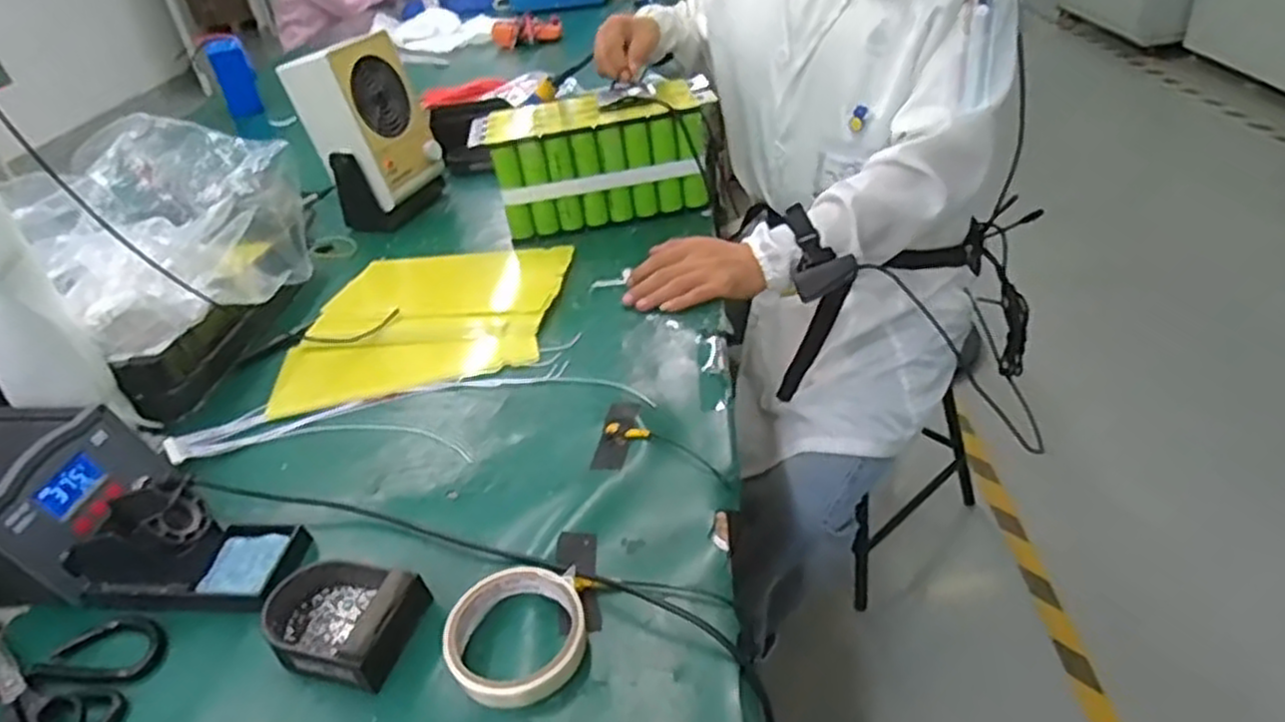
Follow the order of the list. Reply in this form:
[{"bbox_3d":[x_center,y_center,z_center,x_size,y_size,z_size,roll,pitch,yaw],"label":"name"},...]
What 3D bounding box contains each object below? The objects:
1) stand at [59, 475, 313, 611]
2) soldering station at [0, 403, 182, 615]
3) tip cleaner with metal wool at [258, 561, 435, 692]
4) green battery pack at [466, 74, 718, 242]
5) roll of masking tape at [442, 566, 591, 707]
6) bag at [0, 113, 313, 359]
[{"bbox_3d":[-0.349,0.134,0.583,0.163,0.069,0.083,-1,35,10],"label":"stand"},{"bbox_3d":[-0.505,0.115,0.621,0.172,0.101,0.131,-3,35,8],"label":"soldering station"},{"bbox_3d":[-0.212,0.177,0.535,0.108,0.033,0.081,7,37,20],"label":"tip cleaner with metal wool"},{"bbox_3d":[-0.058,-0.276,1.042,0.301,0.152,0.128,-10,34,-2],"label":"green battery pack"},{"bbox_3d":[-0.082,0.180,0.506,0.091,0.031,0.082,-12,35,-6],"label":"roll of masking tape"},{"bbox_3d":[-0.512,-0.141,0.812,0.293,0.164,0.234,23,45,37],"label":"bag"}]

